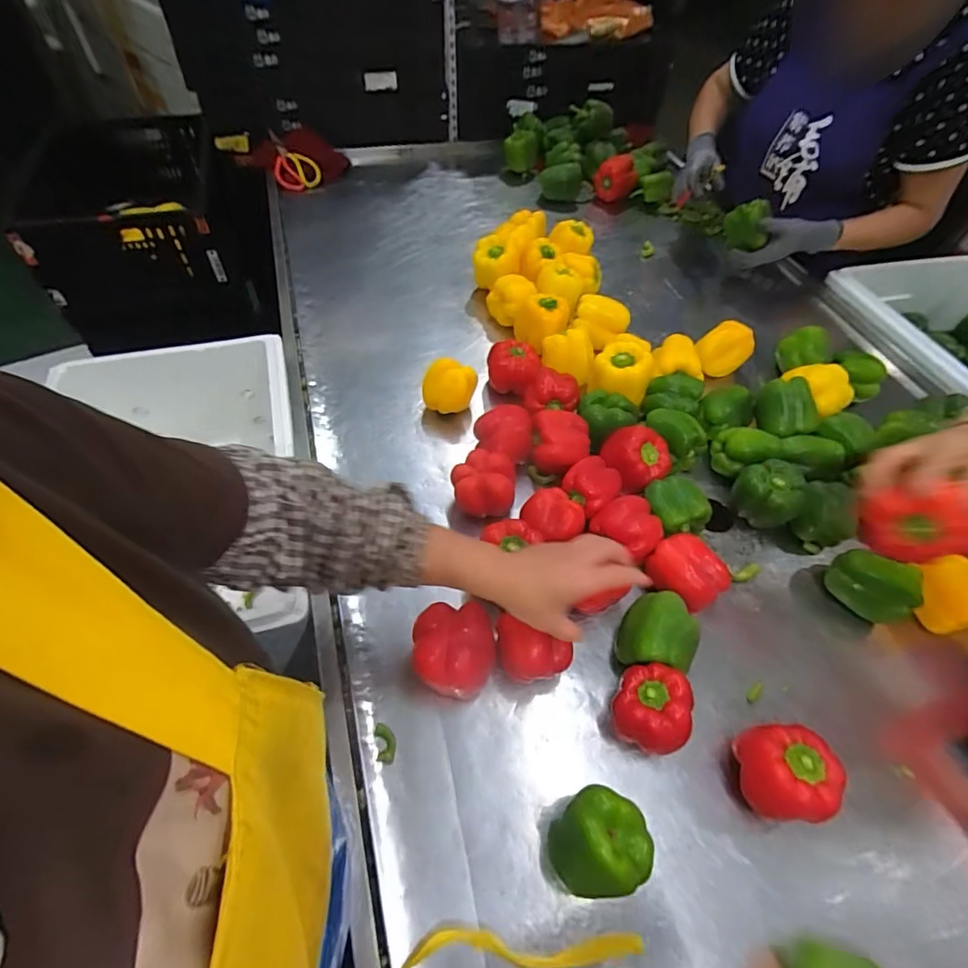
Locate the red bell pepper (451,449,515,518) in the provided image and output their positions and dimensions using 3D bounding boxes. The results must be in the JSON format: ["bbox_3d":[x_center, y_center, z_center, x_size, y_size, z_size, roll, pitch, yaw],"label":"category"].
[{"bbox_3d":[-0.002,0.010,0.657,0.082,0.082,0.081,3,53,-3],"label":"red bell pepper"}]

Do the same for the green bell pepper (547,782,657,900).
[{"bbox_3d":[0.101,0.316,0.436,0.080,0.085,0.073,2,55,-3],"label":"green bell pepper"}]

